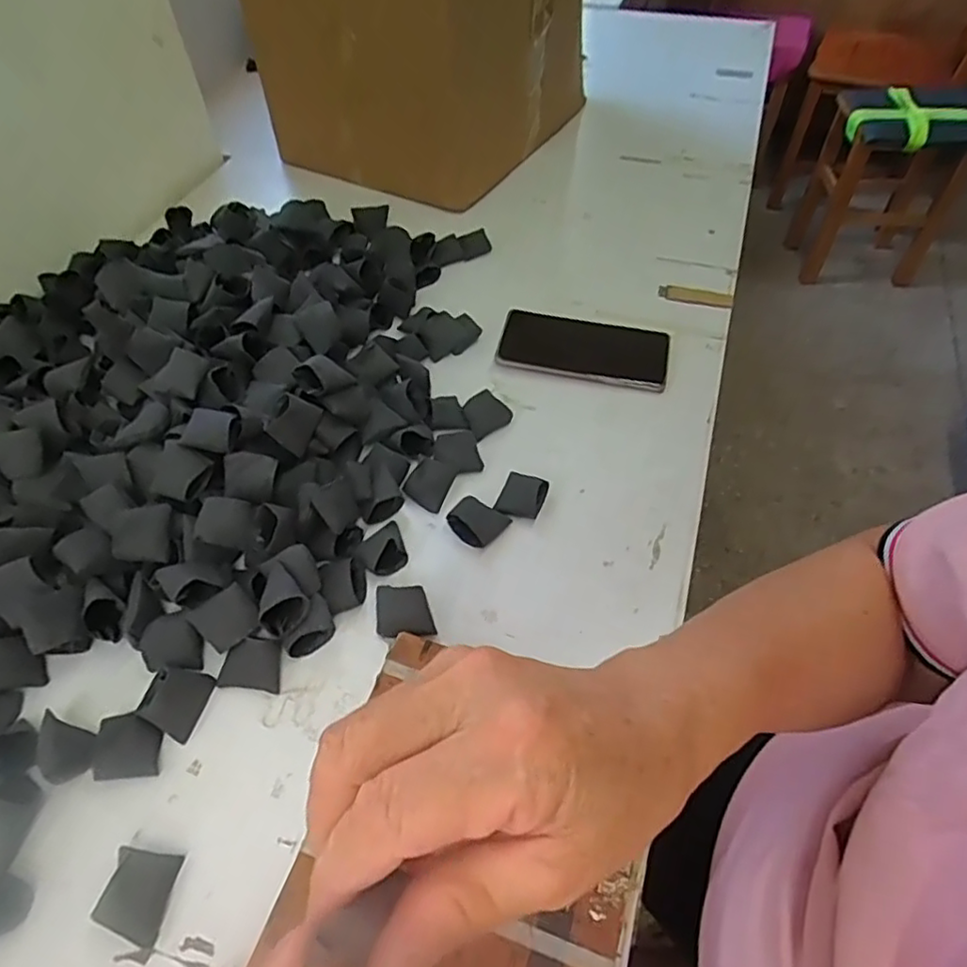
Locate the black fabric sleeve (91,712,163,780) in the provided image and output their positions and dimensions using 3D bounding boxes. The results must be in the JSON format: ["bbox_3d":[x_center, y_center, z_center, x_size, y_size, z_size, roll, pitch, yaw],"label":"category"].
[{"bbox_3d":[-0.222,0.163,0.397,0.034,0.012,0.036,-5,52,-2],"label":"black fabric sleeve"}]

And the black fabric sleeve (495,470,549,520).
[{"bbox_3d":[0.031,0.008,0.509,0.035,0.010,0.041,17,54,14],"label":"black fabric sleeve"}]

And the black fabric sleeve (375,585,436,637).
[{"bbox_3d":[-0.055,0.089,0.448,0.041,0.016,0.035,-2,52,1],"label":"black fabric sleeve"}]

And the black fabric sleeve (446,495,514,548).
[{"bbox_3d":[-0.007,0.026,0.496,0.044,0.012,0.036,35,60,26],"label":"black fabric sleeve"}]

